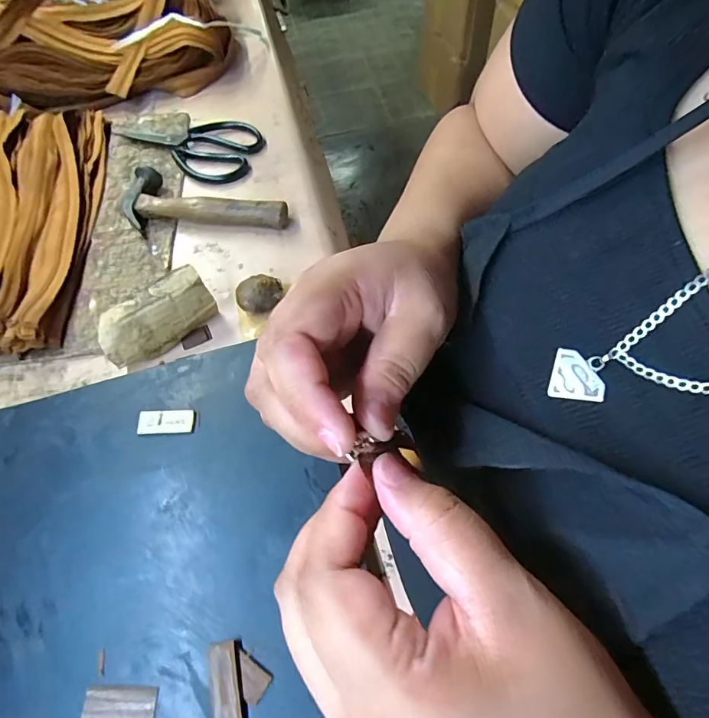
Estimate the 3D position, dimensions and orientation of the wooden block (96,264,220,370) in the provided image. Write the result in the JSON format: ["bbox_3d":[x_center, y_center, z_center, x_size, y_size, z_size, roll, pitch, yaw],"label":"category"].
[{"bbox_3d":[-0.196,-0.040,0.440,0.112,0.058,0.041,-35,65,-15],"label":"wooden block"}]

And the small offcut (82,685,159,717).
[{"bbox_3d":[-0.157,0.231,0.298,0.047,0.004,0.020,2,60,-1],"label":"small offcut"}]

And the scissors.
[{"bbox_3d":[-0.225,-0.302,0.606,0.207,0.009,0.116,23,65,16],"label":"scissors"}]

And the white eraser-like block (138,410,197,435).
[{"bbox_3d":[-0.165,0.055,0.391,0.049,0.004,0.021,-3,61,2],"label":"white eraser-like block"}]

